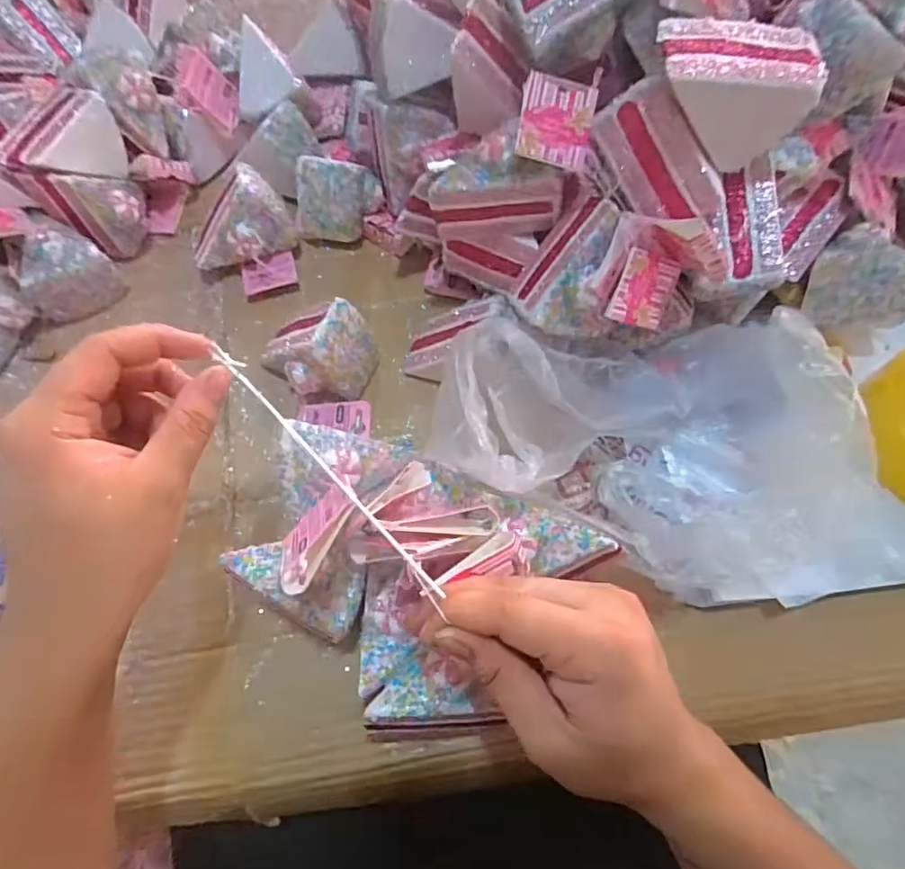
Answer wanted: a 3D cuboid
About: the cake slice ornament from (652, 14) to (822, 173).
[{"bbox_3d":[0.160,-0.195,0.328,0.085,0.061,0.048,0,67,2],"label":"cake slice ornament"}]

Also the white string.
[{"bbox_3d":[-0.063,0.014,0.273,0.007,0.005,0.157,-42,84,-15],"label":"white string"}]

